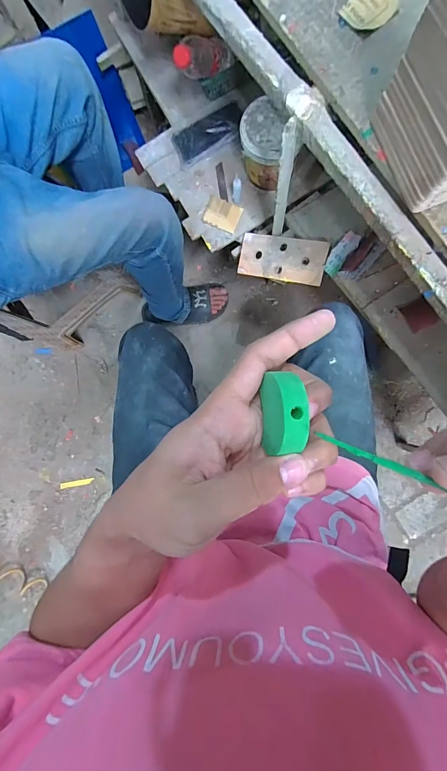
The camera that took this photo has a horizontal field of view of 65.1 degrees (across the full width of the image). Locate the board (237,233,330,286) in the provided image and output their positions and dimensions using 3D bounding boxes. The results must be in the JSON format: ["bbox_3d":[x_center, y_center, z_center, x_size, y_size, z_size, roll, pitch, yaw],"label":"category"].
[{"bbox_3d":[0.128,-0.280,0.774,0.190,0.011,0.089,16,108,19],"label":"board"}]

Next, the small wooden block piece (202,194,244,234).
[{"bbox_3d":[-0.002,-0.392,0.801,0.080,0.009,0.063,25,89,5],"label":"small wooden block piece"}]

